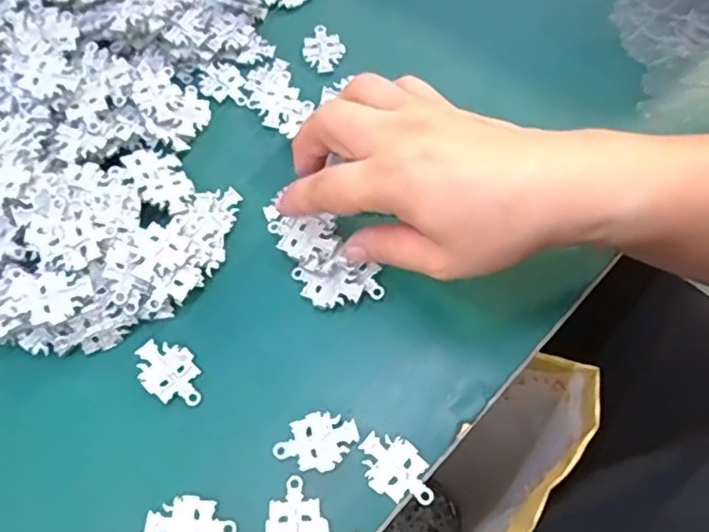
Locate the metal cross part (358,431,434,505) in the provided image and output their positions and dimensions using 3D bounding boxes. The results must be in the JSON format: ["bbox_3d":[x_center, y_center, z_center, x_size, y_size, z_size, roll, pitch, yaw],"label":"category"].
[{"bbox_3d":[0.019,0.091,0.273,0.038,0.004,0.025,38,71,17],"label":"metal cross part"}]

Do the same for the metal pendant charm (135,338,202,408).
[{"bbox_3d":[-0.088,0.051,0.294,0.038,0.005,0.025,37,71,16],"label":"metal pendant charm"}]

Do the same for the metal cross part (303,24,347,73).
[{"bbox_3d":[-0.020,-0.136,0.379,0.027,0.004,0.030,30,69,14],"label":"metal cross part"}]

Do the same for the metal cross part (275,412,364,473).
[{"bbox_3d":[-0.016,0.080,0.278,0.038,0.005,0.024,-18,66,-7],"label":"metal cross part"}]

